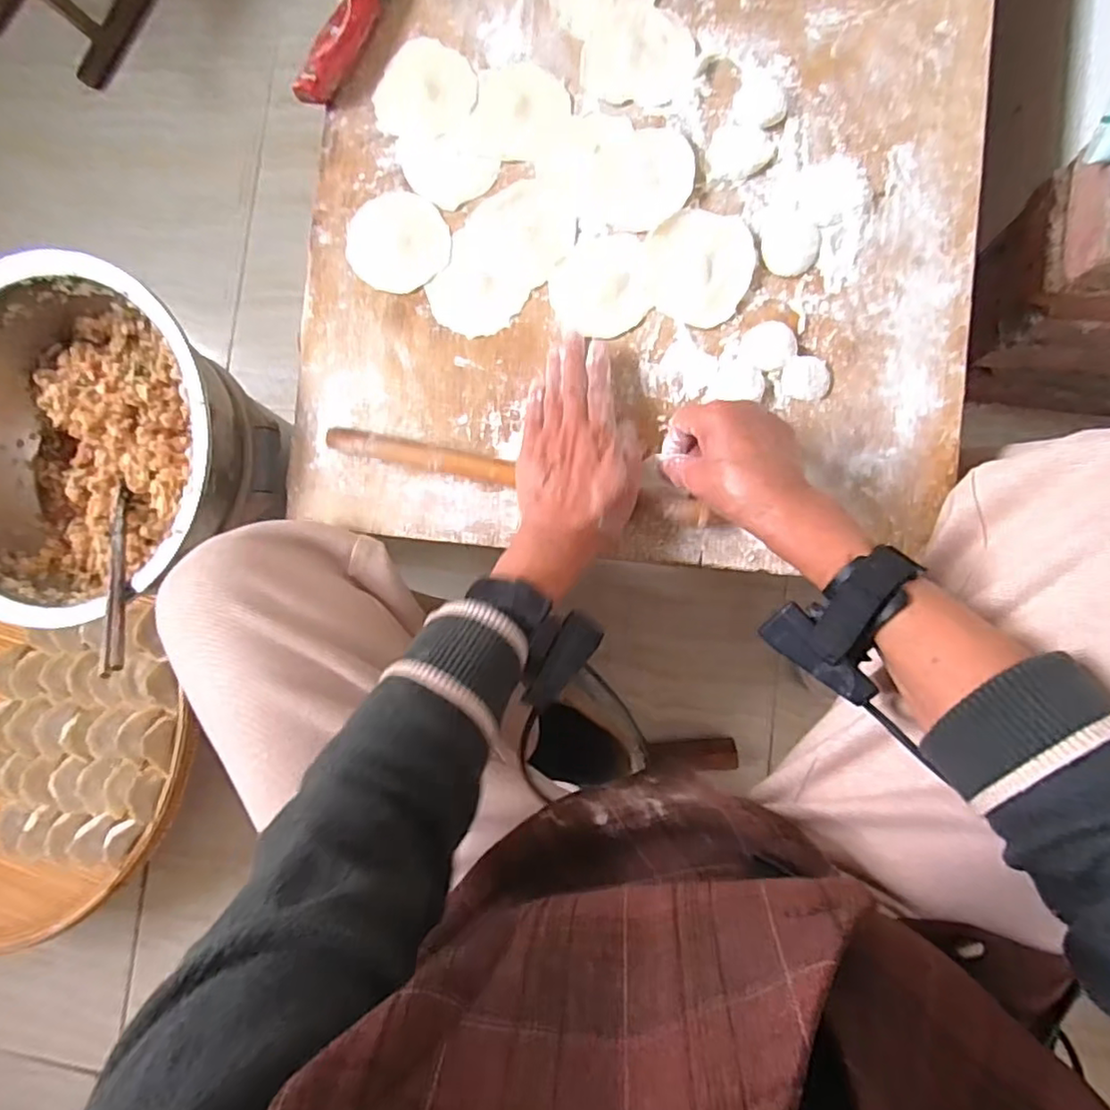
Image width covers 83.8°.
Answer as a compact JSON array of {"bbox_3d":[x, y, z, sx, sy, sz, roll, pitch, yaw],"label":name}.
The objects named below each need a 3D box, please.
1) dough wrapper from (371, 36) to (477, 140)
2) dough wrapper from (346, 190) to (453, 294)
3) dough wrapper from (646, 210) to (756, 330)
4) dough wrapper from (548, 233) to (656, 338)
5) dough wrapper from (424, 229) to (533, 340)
[{"bbox_3d":[-0.106,-0.385,0.510,0.083,0.004,0.083,10,88,7],"label":"dough wrapper"},{"bbox_3d":[-0.131,-0.259,0.509,0.088,0.004,0.080,0,87,6],"label":"dough wrapper"},{"bbox_3d":[0.110,-0.224,0.478,0.081,0.004,0.084,0,87,6],"label":"dough wrapper"},{"bbox_3d":[0.037,-0.212,0.488,0.080,0.004,0.078,-8,86,6],"label":"dough wrapper"},{"bbox_3d":[-0.062,-0.218,0.501,0.077,0.004,0.080,0,87,6],"label":"dough wrapper"}]

